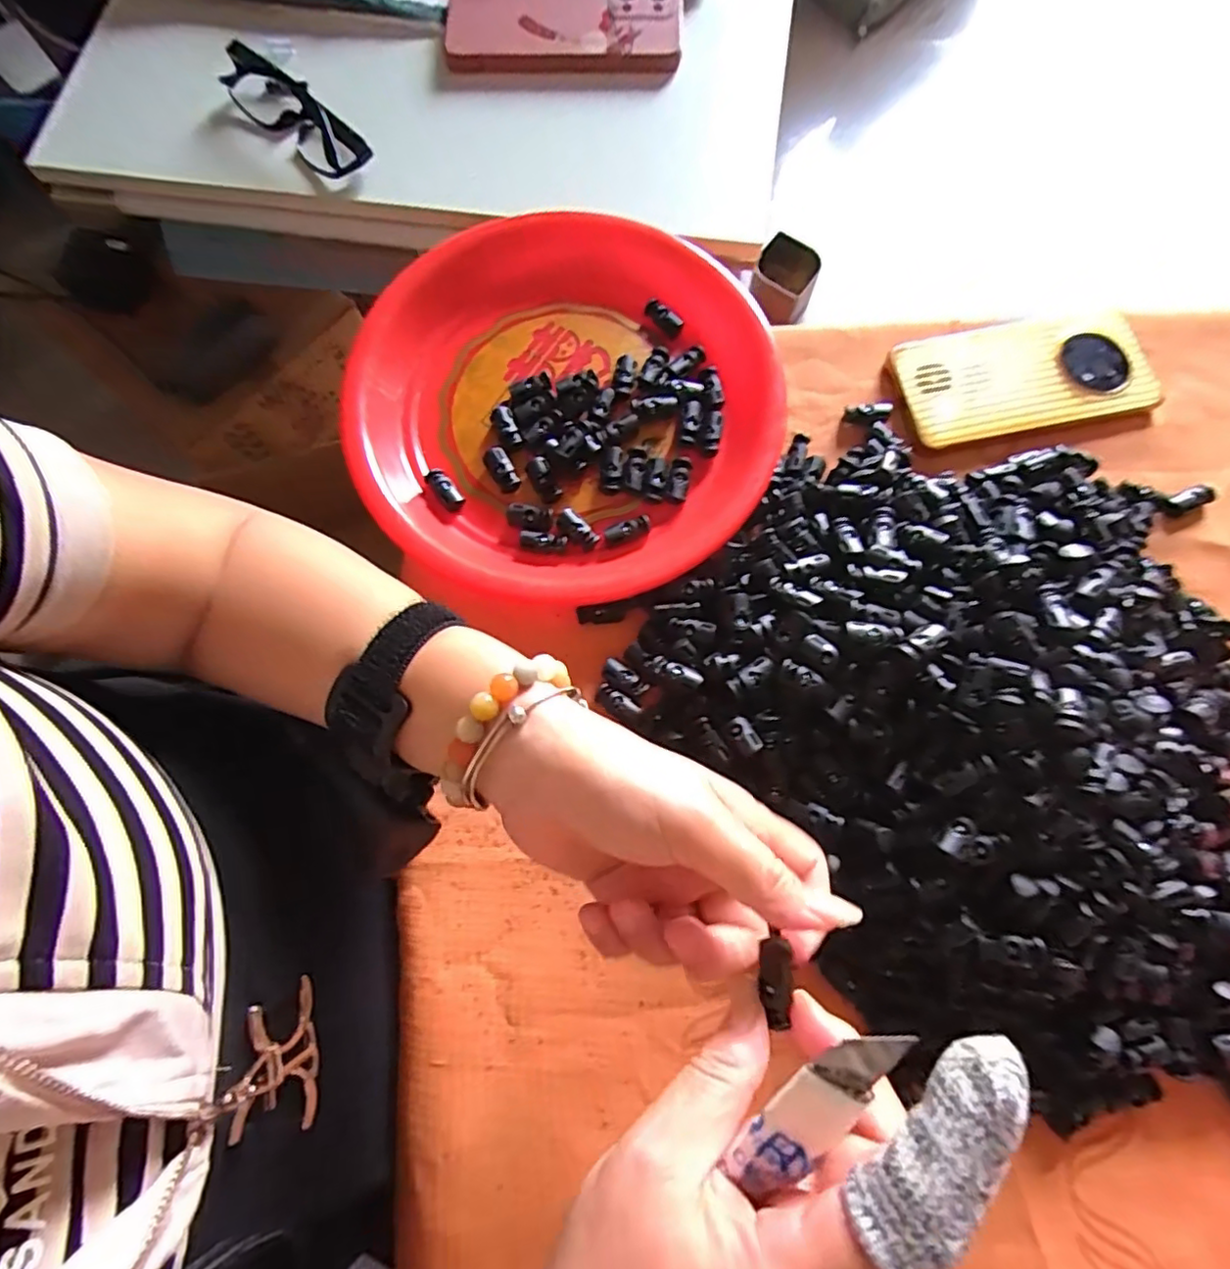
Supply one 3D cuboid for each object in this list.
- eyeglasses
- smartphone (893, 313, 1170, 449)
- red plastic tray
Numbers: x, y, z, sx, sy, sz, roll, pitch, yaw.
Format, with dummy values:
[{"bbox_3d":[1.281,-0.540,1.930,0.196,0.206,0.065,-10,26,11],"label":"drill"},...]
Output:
[{"bbox_3d":[-0.217,-0.349,0.419,0.134,0.034,0.032,43,80,11],"label":"eyeglasses"},{"bbox_3d":[0.262,-0.164,0.397,0.161,0.009,0.073,-10,75,-2],"label":"smartphone"},{"bbox_3d":[-0.032,-0.139,0.384,0.247,0.035,0.250,-5,75,0],"label":"red plastic tray"}]

